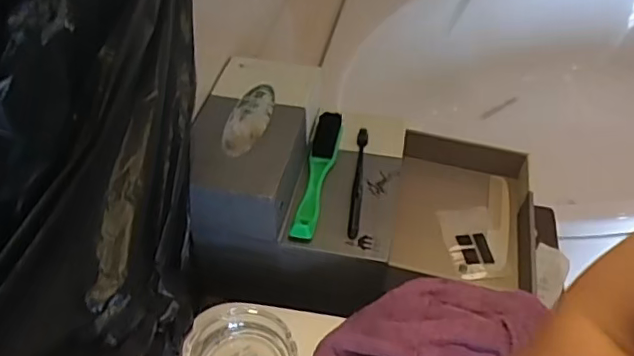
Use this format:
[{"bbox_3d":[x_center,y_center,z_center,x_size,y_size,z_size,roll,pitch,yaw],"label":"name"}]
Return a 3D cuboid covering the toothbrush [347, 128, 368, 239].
[{"bbox_3d":[0.050,0.002,0.684,0.012,0.019,0.176,5,45,5],"label":"toothbrush"}]

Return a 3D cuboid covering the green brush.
[{"bbox_3d":[0.000,-0.004,0.680,0.033,0.027,0.207,7,45,7],"label":"green brush"}]

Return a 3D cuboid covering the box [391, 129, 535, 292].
[{"bbox_3d":[0.183,0.045,0.700,0.170,0.063,0.253,8,45,8],"label":"box"}]

